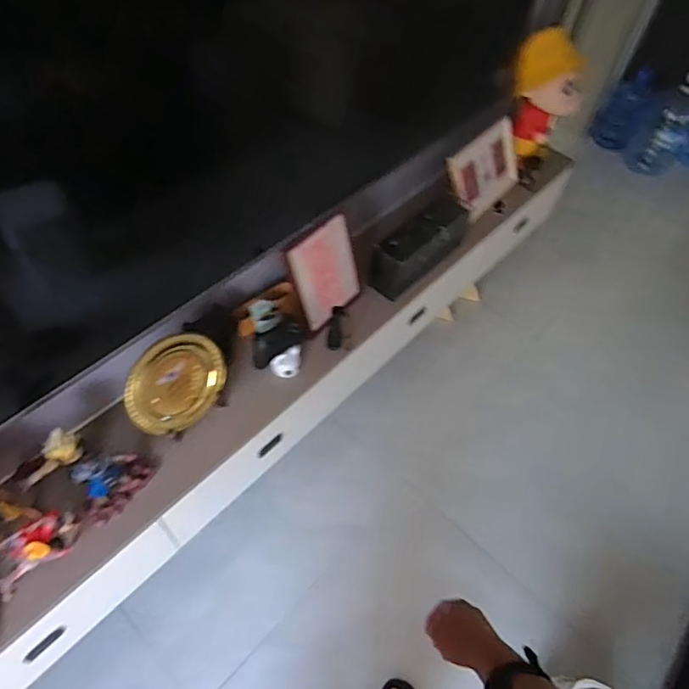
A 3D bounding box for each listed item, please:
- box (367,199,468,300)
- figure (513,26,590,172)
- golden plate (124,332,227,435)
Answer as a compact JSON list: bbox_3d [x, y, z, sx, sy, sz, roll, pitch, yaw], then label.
[{"bbox_3d":[0.213,-0.279,1.481,0.113,0.108,0.353,35,59,19],"label":"box"},{"bbox_3d":[0.608,-0.732,1.630,0.200,0.410,0.167,22,55,11],"label":"figure"},{"bbox_3d":[-0.352,0.084,1.108,0.015,0.213,0.219,20,12,40],"label":"golden plate"}]

